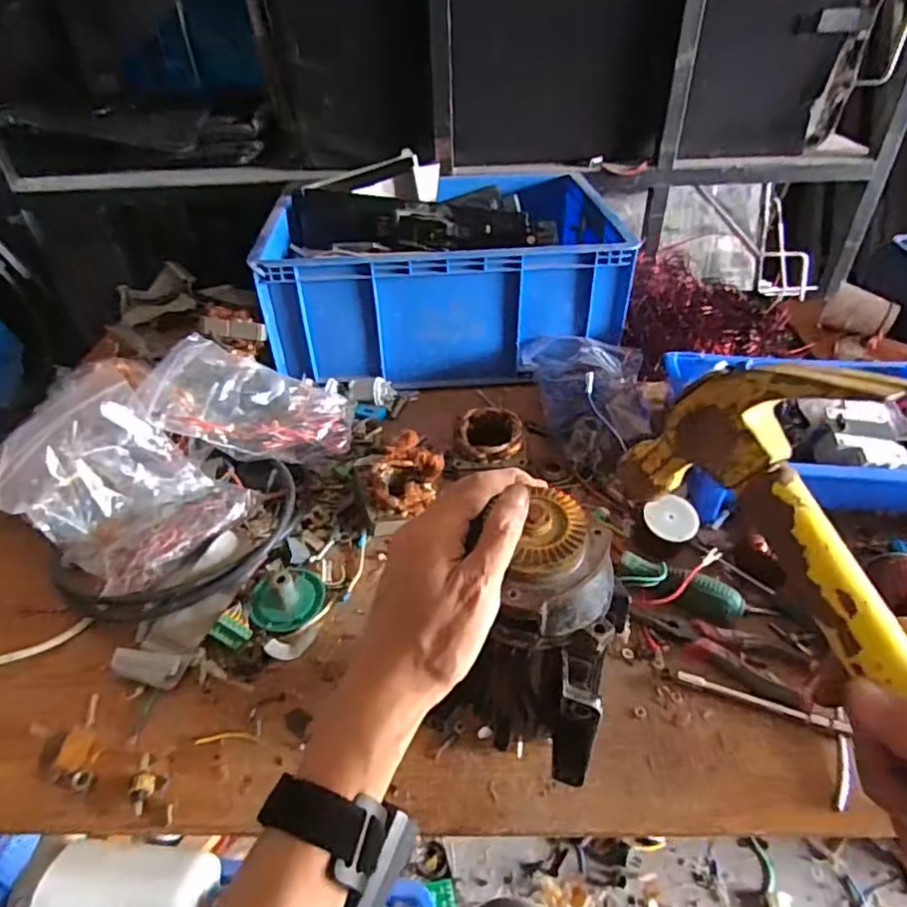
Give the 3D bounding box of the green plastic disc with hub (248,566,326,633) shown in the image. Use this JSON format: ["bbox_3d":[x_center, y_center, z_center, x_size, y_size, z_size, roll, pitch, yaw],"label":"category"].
[{"bbox_3d":[-0.157,0.122,0.559,0.066,0.034,0.074,-16,41,-18],"label":"green plastic disc with hub"}]

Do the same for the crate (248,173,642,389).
[{"bbox_3d":[-0.018,-0.274,0.894,0.476,0.187,0.352,-6,39,-6],"label":"crate"}]

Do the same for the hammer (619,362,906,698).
[{"bbox_3d":[0.169,0.095,0.222,0.035,0.121,0.295,-16,68,-18],"label":"hammer"}]

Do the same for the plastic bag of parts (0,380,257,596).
[{"bbox_3d":[-0.314,0.029,0.576,0.167,0.147,0.151,19,43,24],"label":"plastic bag of parts"}]

